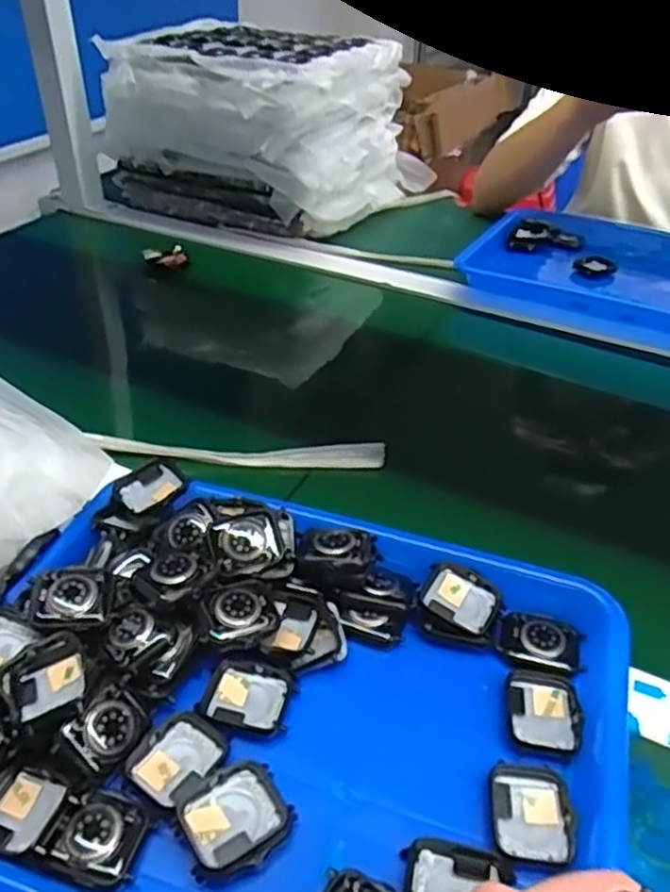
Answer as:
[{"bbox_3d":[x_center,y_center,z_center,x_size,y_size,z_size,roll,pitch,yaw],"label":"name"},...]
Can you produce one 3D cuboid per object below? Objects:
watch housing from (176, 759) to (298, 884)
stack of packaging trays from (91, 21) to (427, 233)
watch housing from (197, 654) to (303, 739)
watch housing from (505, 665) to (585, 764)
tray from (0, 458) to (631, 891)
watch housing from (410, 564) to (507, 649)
[{"bbox_3d":[-0.045,0.171,0.319,0.047,0.018,0.040,-23,45,-28],"label":"watch housing"},{"bbox_3d":[-0.095,-0.436,0.952,0.335,0.193,0.323,24,44,25],"label":"stack of packaging trays"},{"bbox_3d":[-0.045,0.130,0.370,0.045,0.012,0.038,11,39,11],"label":"watch housing"},{"bbox_3d":[0.110,0.141,0.372,0.038,0.007,0.047,8,39,7],"label":"watch housing"},{"bbox_3d":[-0.026,0.127,0.358,0.321,0.047,0.240,12,40,13],"label":"tray"},{"bbox_3d":[0.073,0.095,0.419,0.047,0.014,0.044,23,57,13],"label":"watch housing"}]

